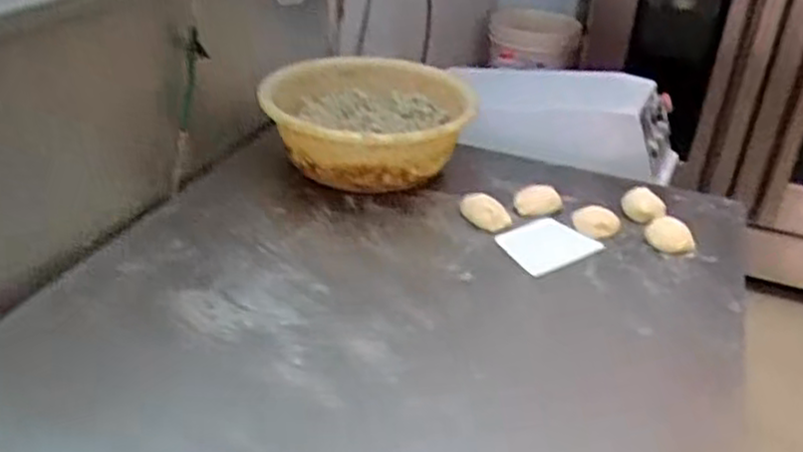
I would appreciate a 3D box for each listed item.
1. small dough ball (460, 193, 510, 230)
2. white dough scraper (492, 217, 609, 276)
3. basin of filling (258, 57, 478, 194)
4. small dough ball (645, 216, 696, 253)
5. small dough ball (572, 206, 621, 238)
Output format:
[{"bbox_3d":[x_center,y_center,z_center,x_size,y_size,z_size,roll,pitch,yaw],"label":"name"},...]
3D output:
[{"bbox_3d":[0.119,-0.022,1.129,0.052,0.025,0.093,-9,33,-20],"label":"small dough ball"},{"bbox_3d":[0.198,0.024,1.072,0.122,0.007,0.104,-21,41,-30],"label":"white dough scraper"},{"bbox_3d":[-0.057,-0.185,1.273,0.315,0.131,0.389,8,31,7],"label":"basin of filling"},{"bbox_3d":[0.375,0.011,1.088,0.057,0.028,0.063,0,31,-6],"label":"small dough ball"},{"bbox_3d":[0.279,-0.005,1.115,0.066,0.022,0.062,3,31,-2],"label":"small dough ball"}]

